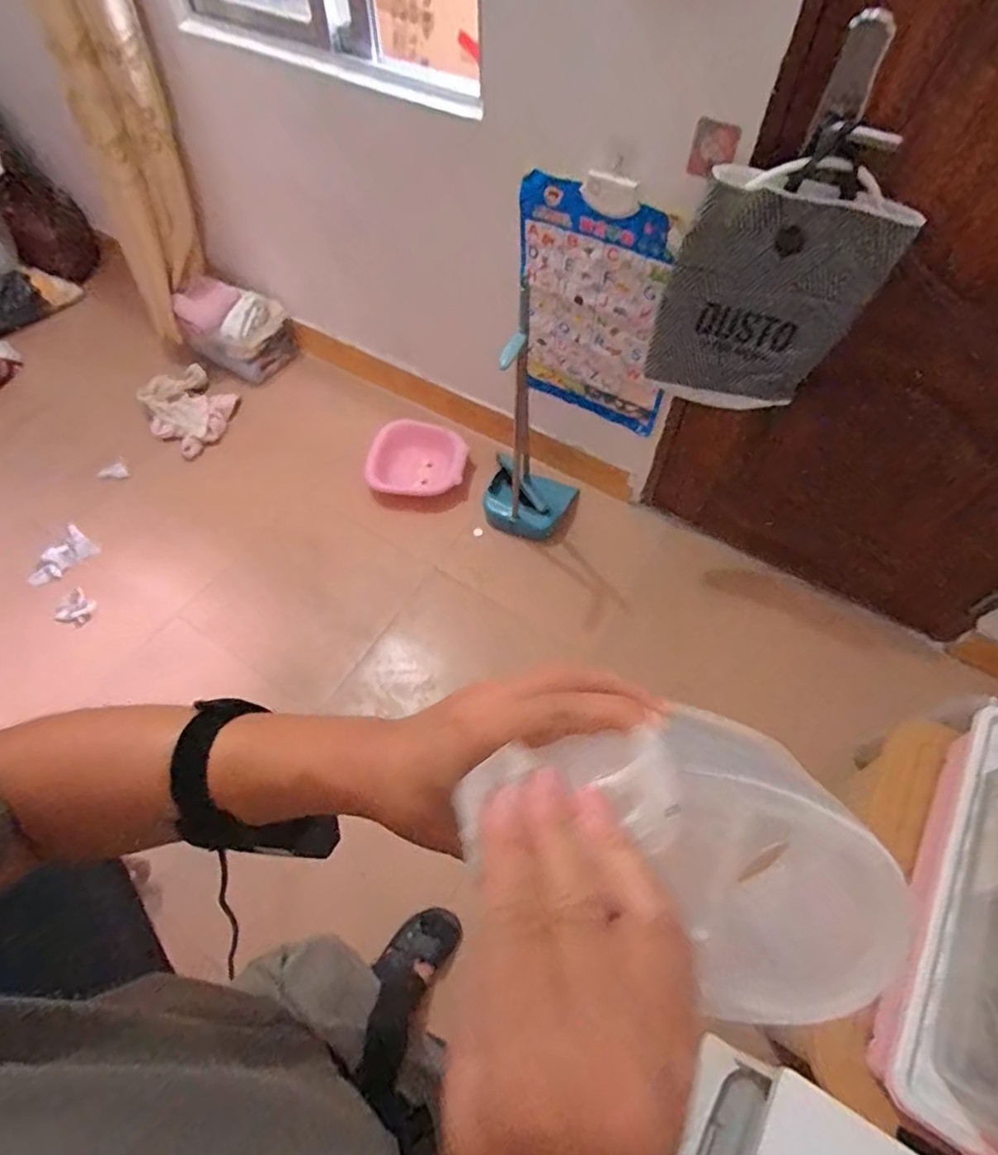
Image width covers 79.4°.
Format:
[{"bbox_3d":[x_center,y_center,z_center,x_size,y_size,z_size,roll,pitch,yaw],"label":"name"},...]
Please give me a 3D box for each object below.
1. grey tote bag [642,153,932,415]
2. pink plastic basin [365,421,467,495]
[{"bbox_3d":[0.483,-0.502,1.119,0.353,0.434,0.072,22,62,13],"label":"grey tote bag"},{"bbox_3d":[-0.256,-0.375,1.821,0.307,0.115,0.254,-15,61,-8],"label":"pink plastic basin"}]

